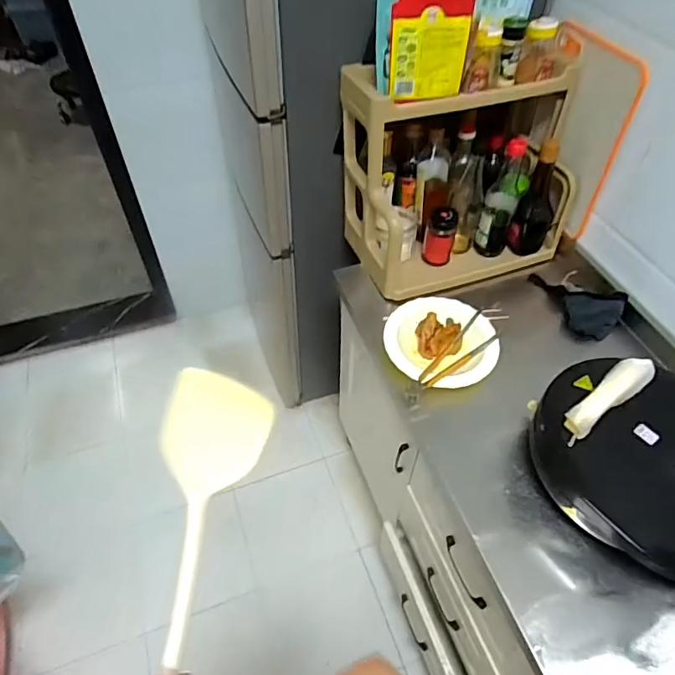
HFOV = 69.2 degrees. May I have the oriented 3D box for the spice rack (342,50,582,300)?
[{"bbox_3d":[0.244,-0.309,0.968,0.417,0.366,0.242,-14,52,-13],"label":"spice rack"}]

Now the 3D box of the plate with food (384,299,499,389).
[{"bbox_3d":[0.185,0.007,0.885,0.195,0.040,0.190,1,50,-1],"label":"plate with food"}]

